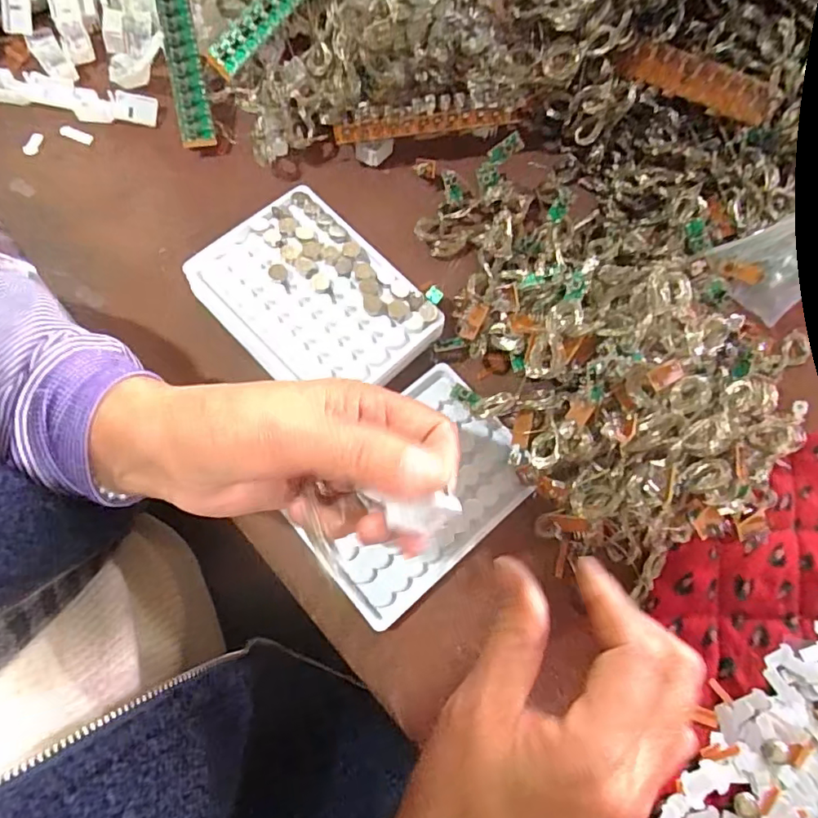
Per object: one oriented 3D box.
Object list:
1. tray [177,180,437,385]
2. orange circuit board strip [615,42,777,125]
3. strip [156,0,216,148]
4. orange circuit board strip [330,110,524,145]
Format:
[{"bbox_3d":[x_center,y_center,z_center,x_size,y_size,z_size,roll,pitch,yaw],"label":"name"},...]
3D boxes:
[{"bbox_3d":[-0.057,-0.064,0.324,0.098,0.026,0.131,-42,79,-14],"label":"tray"},{"bbox_3d":[0.186,-0.215,0.344,0.097,0.026,0.013,30,62,11],"label":"orange circuit board strip"},{"bbox_3d":[-0.154,-0.242,0.359,0.022,0.015,0.123,-10,95,-5],"label":"strip"},{"bbox_3d":[0.014,-0.194,0.360,0.129,0.018,0.013,-7,73,-4],"label":"orange circuit board strip"}]

